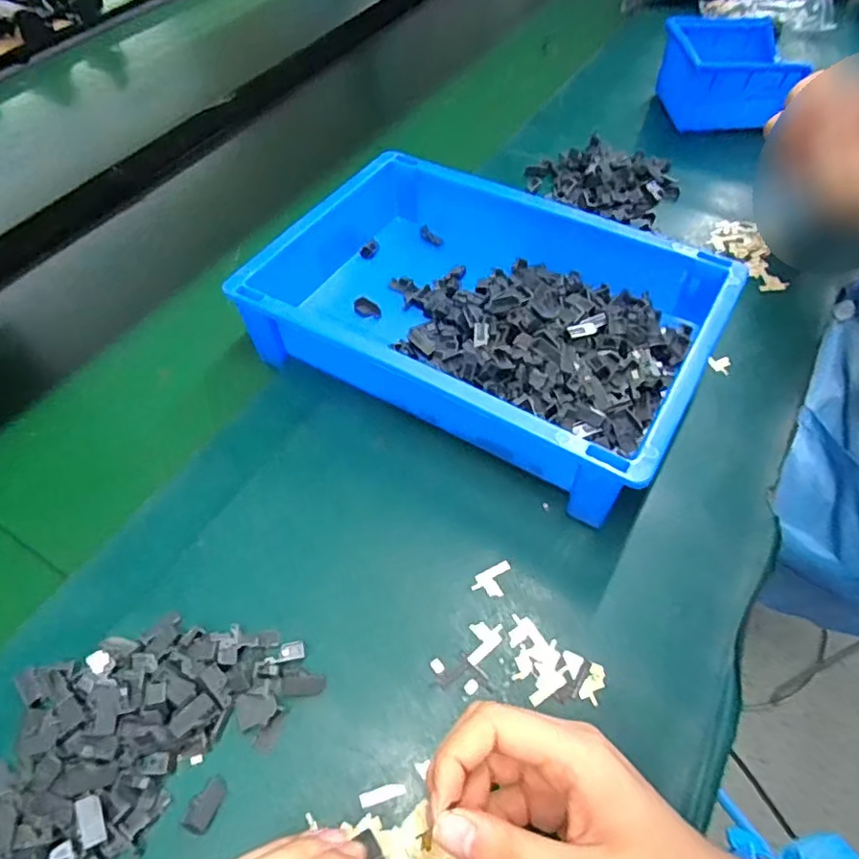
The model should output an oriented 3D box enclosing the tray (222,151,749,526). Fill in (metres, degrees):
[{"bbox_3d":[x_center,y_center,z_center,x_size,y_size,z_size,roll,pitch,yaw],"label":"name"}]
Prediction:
[{"bbox_3d":[0.040,-0.085,0.446,0.309,0.077,0.215,28,60,20],"label":"tray"}]

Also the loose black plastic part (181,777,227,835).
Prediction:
[{"bbox_3d":[-0.108,0.179,0.287,0.013,0.004,0.023,16,56,13],"label":"loose black plastic part"}]

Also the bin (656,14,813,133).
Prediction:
[{"bbox_3d":[0.324,-0.385,0.652,0.131,0.073,0.111,1,54,2],"label":"bin"}]

